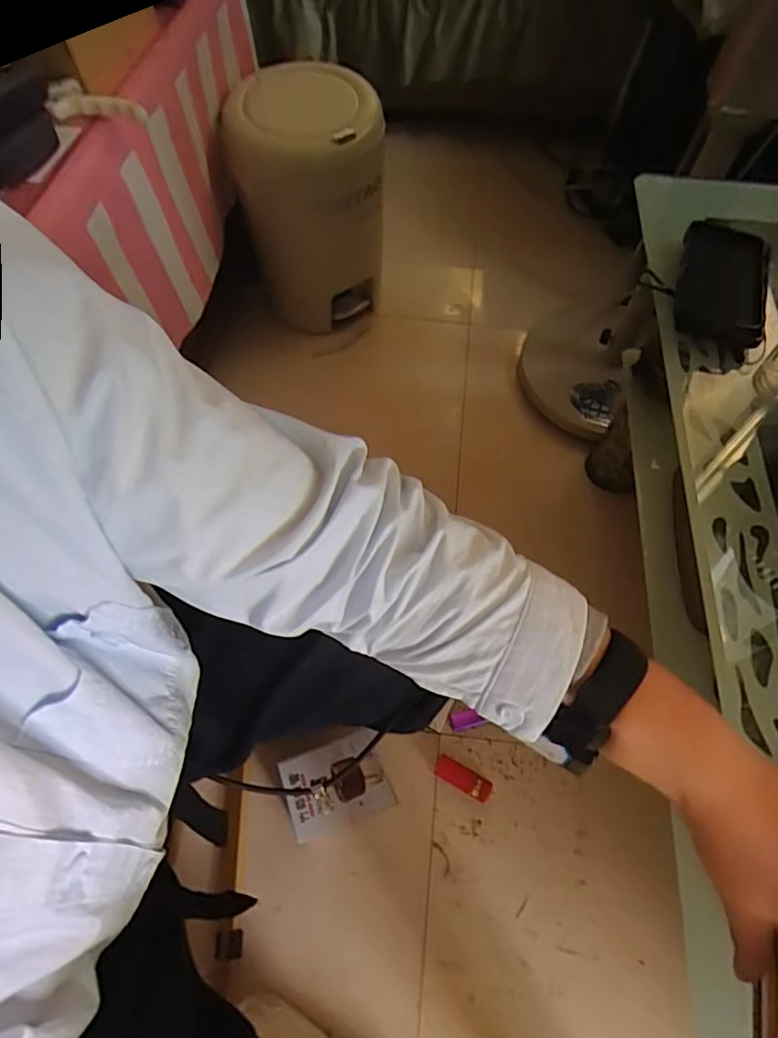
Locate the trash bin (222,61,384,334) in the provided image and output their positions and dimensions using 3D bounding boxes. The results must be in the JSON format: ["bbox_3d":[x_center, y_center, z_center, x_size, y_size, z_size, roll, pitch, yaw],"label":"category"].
[{"bbox_3d":[-0.145,-0.561,0.997,0.239,0.336,0.269,-15,63,-8],"label":"trash bin"}]

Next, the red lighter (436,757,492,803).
[{"bbox_3d":[0.097,0.336,0.724,0.076,0.008,0.028,27,65,13],"label":"red lighter"}]

